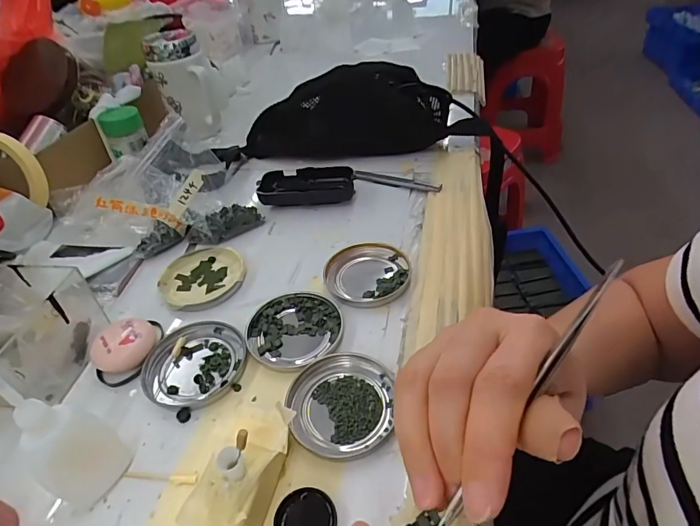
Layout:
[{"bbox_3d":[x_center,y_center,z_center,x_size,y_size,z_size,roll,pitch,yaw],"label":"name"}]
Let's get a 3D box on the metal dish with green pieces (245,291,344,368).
[{"bbox_3d":[-0.047,0.056,0.368,0.078,0.010,0.072,-3,42,3],"label":"metal dish with green pieces"}]

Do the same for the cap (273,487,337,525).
[{"bbox_3d":[-0.026,0.151,0.258,0.034,0.007,0.036,-3,42,3],"label":"cap"}]

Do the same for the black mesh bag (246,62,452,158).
[{"bbox_3d":[-0.008,-0.200,0.579,0.272,0.097,0.064,0,42,6],"label":"black mesh bag"}]

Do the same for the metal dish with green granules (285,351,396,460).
[{"bbox_3d":[-0.006,0.098,0.311,0.072,0.009,0.075,-3,42,3],"label":"metal dish with green granules"}]

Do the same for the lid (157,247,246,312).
[{"bbox_3d":[-0.141,0.015,0.423,0.079,0.012,0.079,-3,42,3],"label":"lid"}]

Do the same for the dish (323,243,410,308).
[{"bbox_3d":[0.016,0.010,0.409,0.079,0.009,0.076,-3,42,3],"label":"dish"}]

